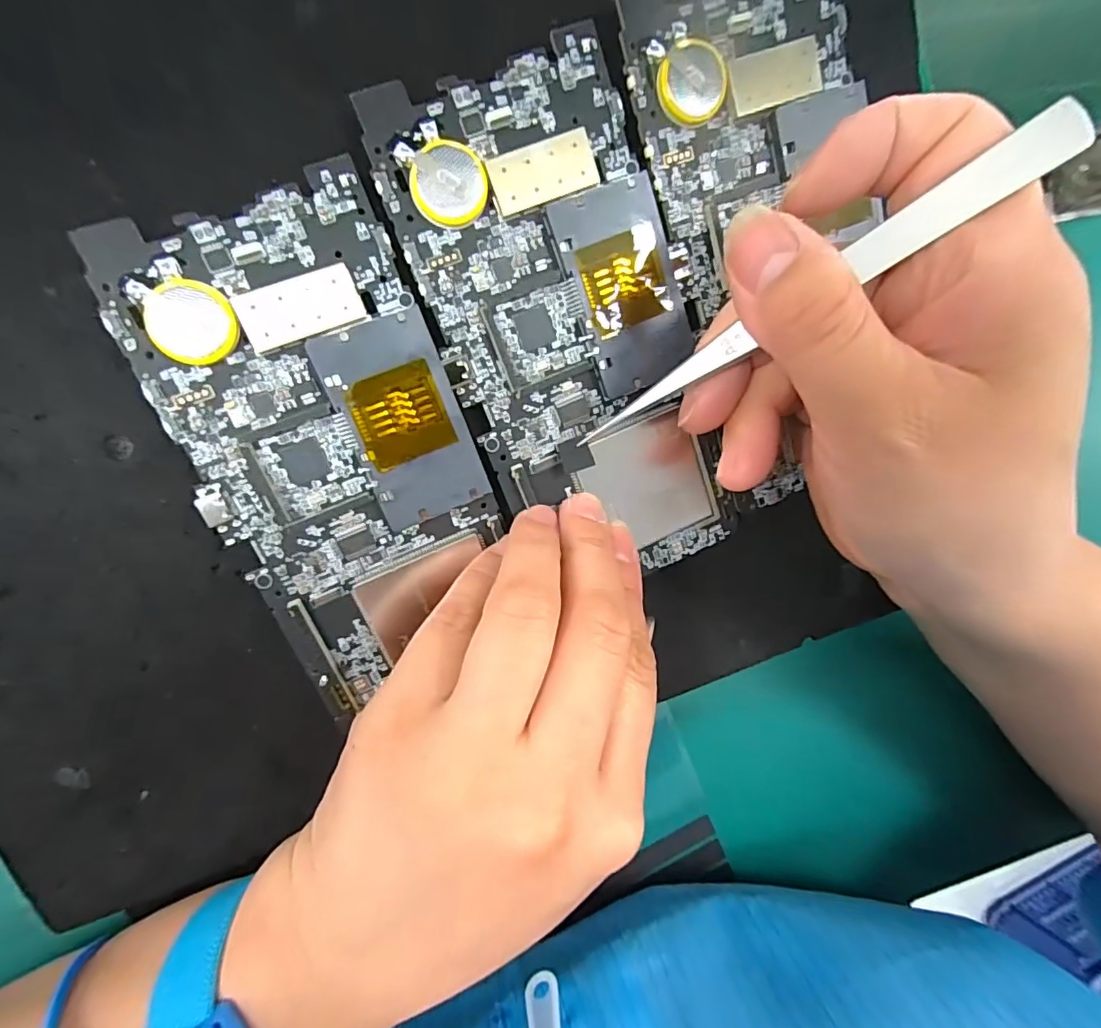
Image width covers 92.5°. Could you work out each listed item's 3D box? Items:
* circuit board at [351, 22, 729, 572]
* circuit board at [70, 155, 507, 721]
[{"bbox_3d":[0.008,-0.049,0.158,0.070,0.009,0.149,-22,107,-5],"label":"circuit board"},{"bbox_3d":[-0.059,-0.018,0.149,0.072,0.005,0.131,-25,108,-9],"label":"circuit board"}]

